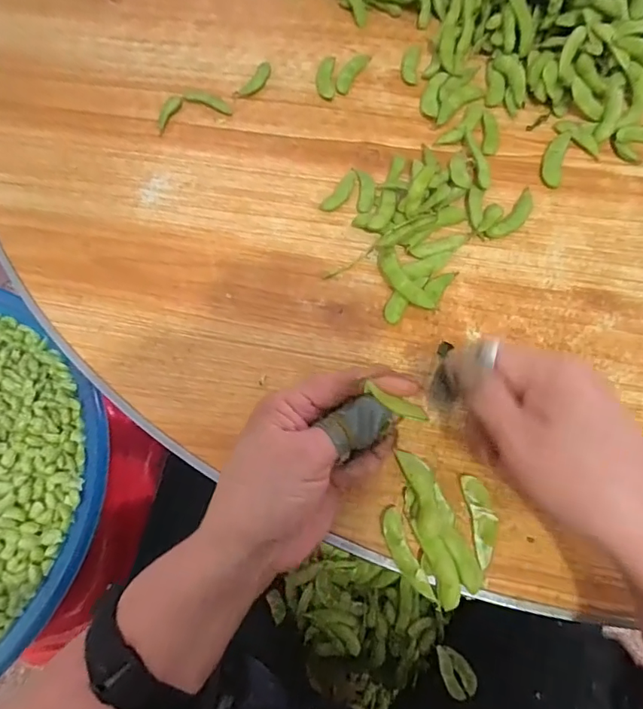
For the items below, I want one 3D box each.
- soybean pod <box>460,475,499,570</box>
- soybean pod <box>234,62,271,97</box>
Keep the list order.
[{"bbox_3d":[0.097,0.099,0.298,0.015,0.007,0.051,-7,68,-2],"label":"soybean pod"},{"bbox_3d":[-0.059,-0.242,0.440,0.011,0.011,0.045,36,73,14],"label":"soybean pod"}]

